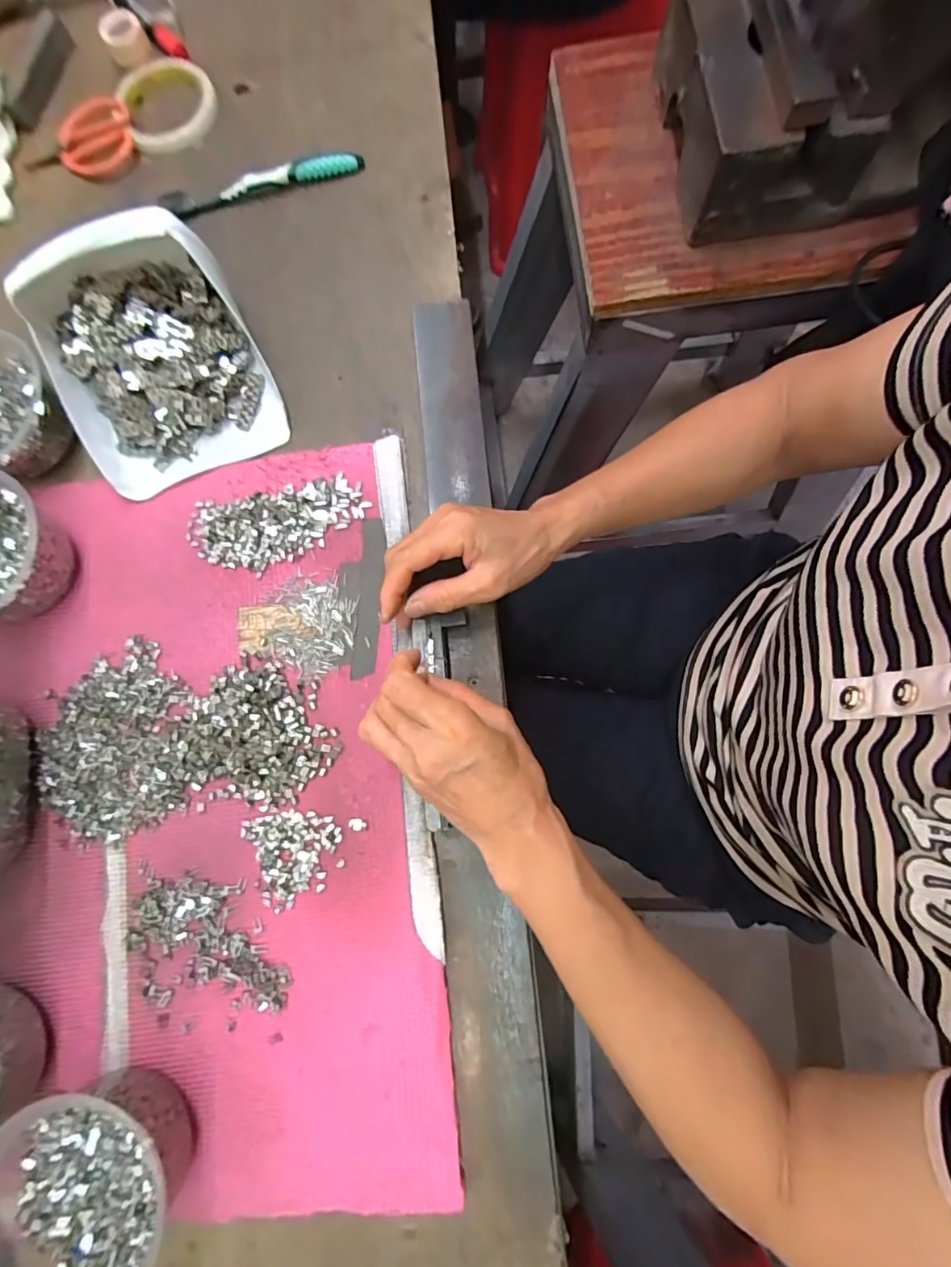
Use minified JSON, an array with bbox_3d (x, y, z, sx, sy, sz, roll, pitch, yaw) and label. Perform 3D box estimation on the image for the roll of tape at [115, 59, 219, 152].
[{"bbox_3d":[-0.292,-0.506,0.485,0.086,0.015,0.090,-1,80,4],"label":"roll of tape"}]

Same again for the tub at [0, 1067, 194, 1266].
[{"bbox_3d":[-0.236,0.334,0.307,0.125,0.053,0.112,-36,80,-2],"label":"tub"}]

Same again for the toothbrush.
[{"bbox_3d":[-0.193,-0.408,0.457,0.182,0.017,0.023,-13,80,-1],"label":"toothbrush"}]

